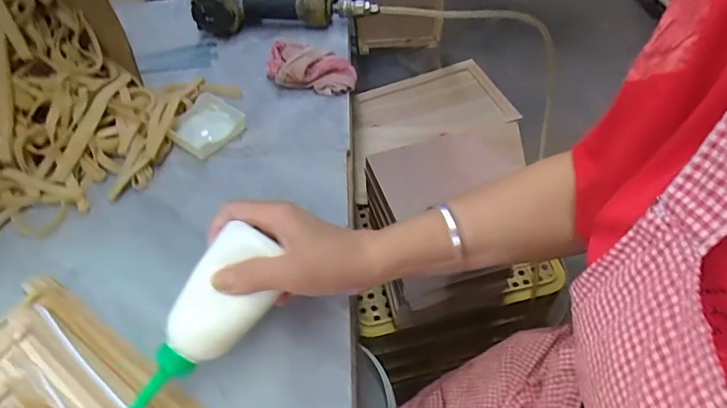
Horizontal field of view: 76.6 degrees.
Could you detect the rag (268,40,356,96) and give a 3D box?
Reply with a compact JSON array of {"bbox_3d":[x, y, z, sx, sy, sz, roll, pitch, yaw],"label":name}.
[{"bbox_3d":[-0.069,-0.176,0.594,0.117,0.036,0.052,8,52,11],"label":"rag"}]

